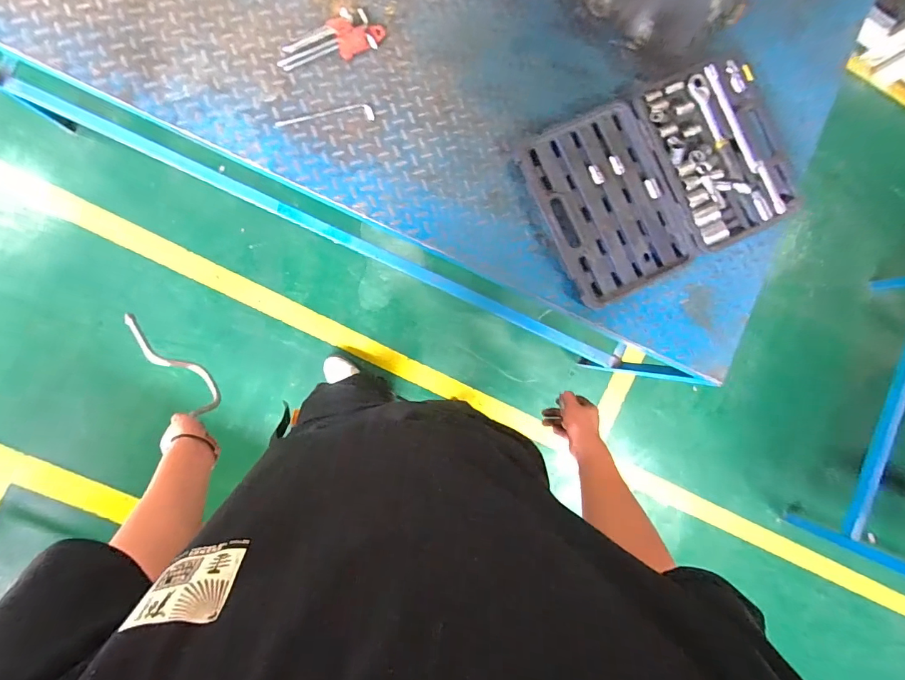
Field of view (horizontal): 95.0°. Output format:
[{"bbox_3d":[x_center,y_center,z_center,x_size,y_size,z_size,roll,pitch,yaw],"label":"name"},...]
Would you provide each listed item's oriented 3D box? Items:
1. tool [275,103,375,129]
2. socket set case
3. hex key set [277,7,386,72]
[{"bbox_3d":[-0.256,-0.451,0.834,0.193,0.007,0.034,-9,93,-8],"label":"tool"},{"bbox_3d":[0.456,-0.347,0.888,0.569,0.045,0.375,-26,93,-7],"label":"socket set case"},{"bbox_3d":[-0.242,-0.595,0.824,0.214,0.023,0.086,-29,93,-7],"label":"hex key set"}]

